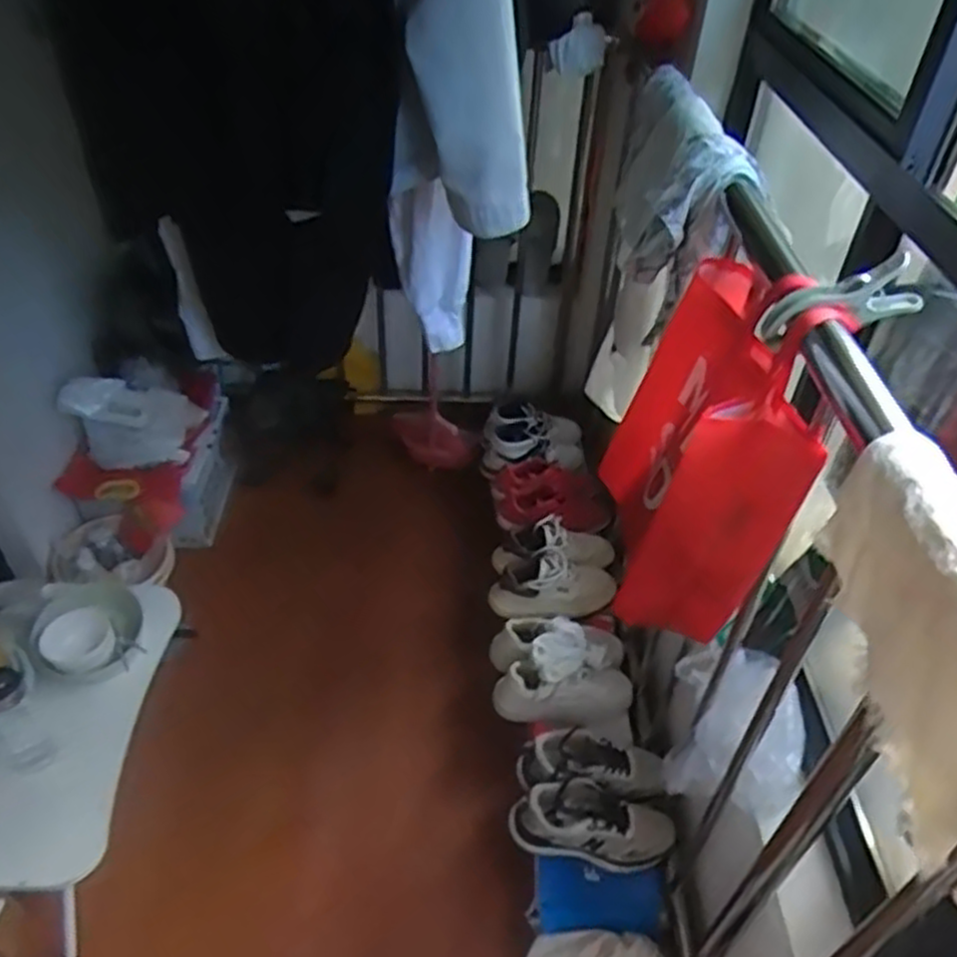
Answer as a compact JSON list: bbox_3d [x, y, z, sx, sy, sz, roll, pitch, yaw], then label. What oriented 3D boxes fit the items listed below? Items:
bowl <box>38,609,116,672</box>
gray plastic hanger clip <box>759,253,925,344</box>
[{"bbox_3d":[-0.743,0.302,1.467,0.122,0.055,0.121,1,42,-1],"label":"bowl"},{"bbox_3d":[0.382,-0.189,0.847,0.158,0.065,0.033,-11,36,27],"label":"gray plastic hanger clip"}]

